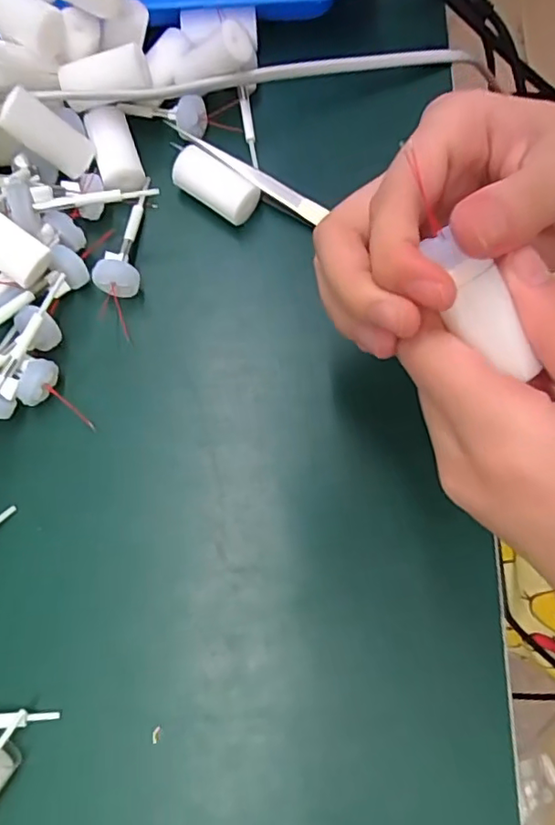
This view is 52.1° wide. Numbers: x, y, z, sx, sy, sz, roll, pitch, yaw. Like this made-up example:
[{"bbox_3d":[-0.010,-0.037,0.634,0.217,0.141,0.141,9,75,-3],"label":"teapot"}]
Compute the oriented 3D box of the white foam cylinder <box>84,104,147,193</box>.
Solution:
[{"bbox_3d":[-0.081,-0.131,0.286,0.020,0.017,0.047,-17,74,-6],"label":"white foam cylinder"}]

